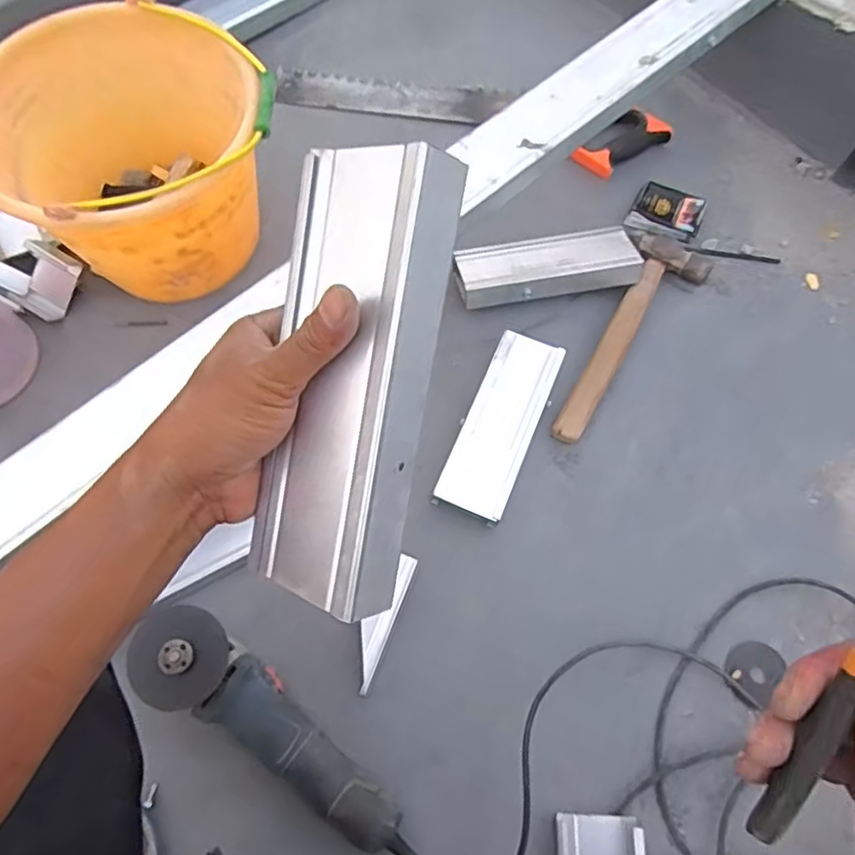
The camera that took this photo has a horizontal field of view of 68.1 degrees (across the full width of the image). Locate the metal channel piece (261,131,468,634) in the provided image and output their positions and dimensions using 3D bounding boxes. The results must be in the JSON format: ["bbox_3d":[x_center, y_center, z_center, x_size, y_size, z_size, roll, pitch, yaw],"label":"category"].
[{"bbox_3d":[-0.033,-0.019,0.308,0.075,0.035,0.216,18,100,37],"label":"metal channel piece"}]

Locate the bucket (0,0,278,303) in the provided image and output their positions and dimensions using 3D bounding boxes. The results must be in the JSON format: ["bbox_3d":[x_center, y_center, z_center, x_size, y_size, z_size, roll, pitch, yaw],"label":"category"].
[{"bbox_3d":[-0.323,-0.289,0.737,0.287,0.219,0.249,-31,72,-11],"label":"bucket"}]

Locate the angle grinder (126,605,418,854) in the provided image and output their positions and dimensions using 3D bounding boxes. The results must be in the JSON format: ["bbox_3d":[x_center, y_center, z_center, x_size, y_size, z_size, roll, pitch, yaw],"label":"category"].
[{"bbox_3d":[-0.116,0.286,0.582,0.315,0.080,0.086,30,72,11],"label":"angle grinder"}]

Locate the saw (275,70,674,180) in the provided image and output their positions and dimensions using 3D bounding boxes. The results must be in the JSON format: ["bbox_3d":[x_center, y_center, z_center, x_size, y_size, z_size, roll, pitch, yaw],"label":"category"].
[{"bbox_3d":[0.055,-0.464,0.918,0.572,0.038,0.128,19,70,8],"label":"saw"}]

